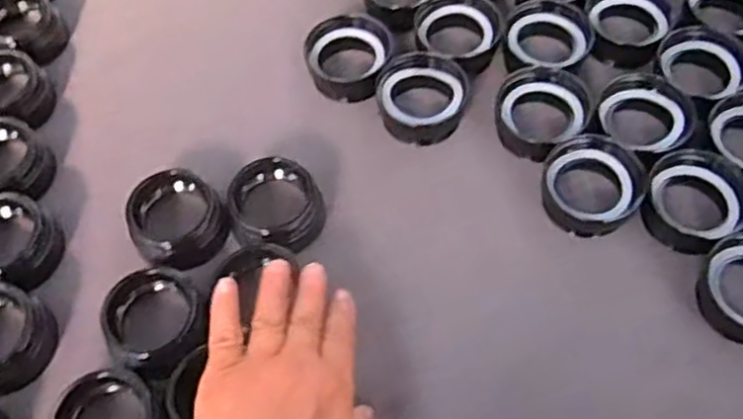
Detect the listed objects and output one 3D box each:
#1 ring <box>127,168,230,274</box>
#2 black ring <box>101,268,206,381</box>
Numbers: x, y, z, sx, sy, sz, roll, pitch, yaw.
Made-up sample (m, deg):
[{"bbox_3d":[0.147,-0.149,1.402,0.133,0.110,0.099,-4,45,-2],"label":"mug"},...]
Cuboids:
[{"bbox_3d":[-0.134,0.007,0.499,0.061,0.039,0.056,-1,60,2],"label":"ring"},{"bbox_3d":[-0.139,0.069,0.460,0.060,0.037,0.061,-1,60,2],"label":"black ring"}]

